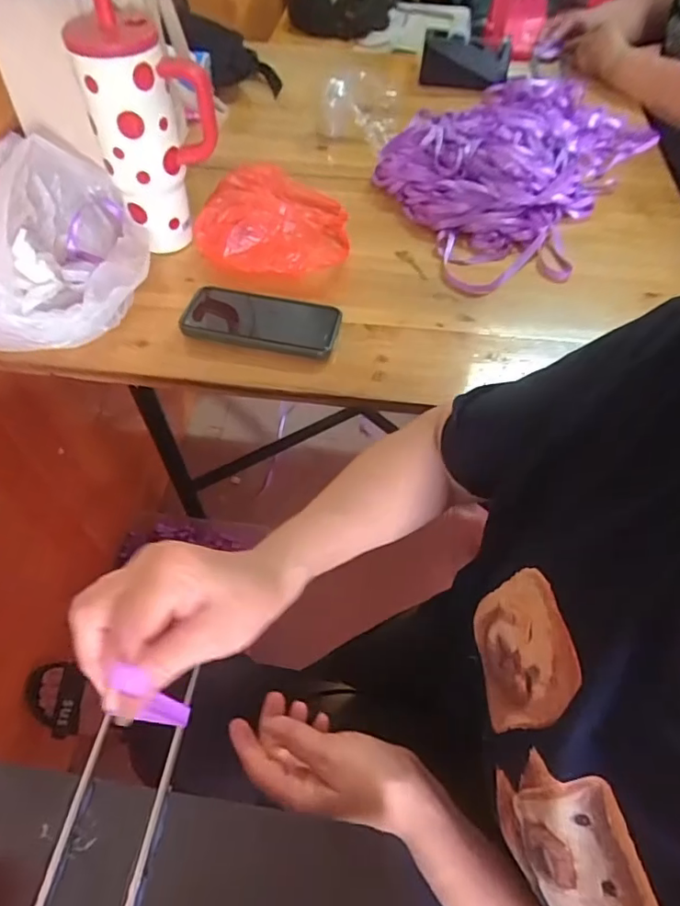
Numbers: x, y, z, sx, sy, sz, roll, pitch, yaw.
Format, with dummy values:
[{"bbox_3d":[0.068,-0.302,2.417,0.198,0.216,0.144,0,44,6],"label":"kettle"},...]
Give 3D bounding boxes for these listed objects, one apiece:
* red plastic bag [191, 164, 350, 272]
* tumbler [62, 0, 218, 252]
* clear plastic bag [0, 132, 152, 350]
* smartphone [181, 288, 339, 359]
[{"bbox_3d":[-0.069,-0.292,0.654,0.175,0.054,0.194,13,56,7],"label":"red plastic bag"},{"bbox_3d":[-0.189,-0.319,0.565,0.112,0.209,0.081,26,59,15],"label":"tumbler"},{"bbox_3d":[-0.311,-0.227,0.570,0.212,0.096,0.260,-2,56,-3],"label":"clear plastic bag"},{"bbox_3d":[-0.085,-0.144,0.577,0.163,0.014,0.081,13,56,7],"label":"smartphone"}]

